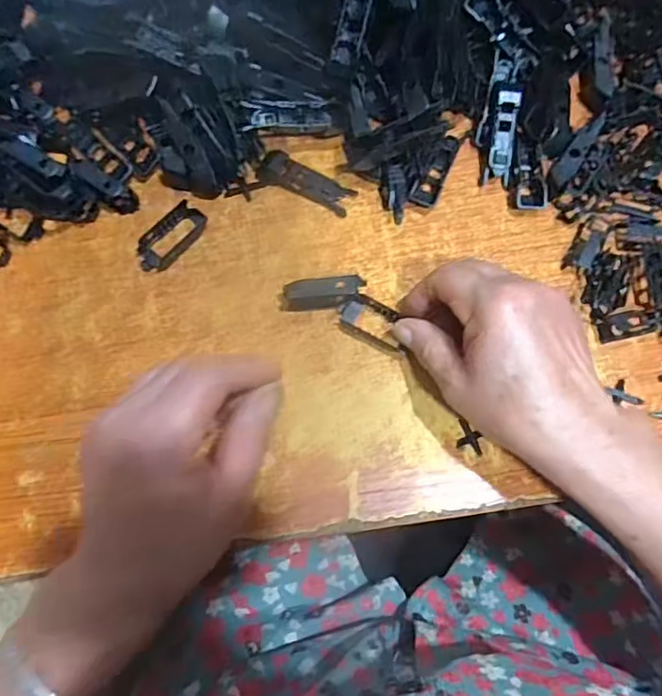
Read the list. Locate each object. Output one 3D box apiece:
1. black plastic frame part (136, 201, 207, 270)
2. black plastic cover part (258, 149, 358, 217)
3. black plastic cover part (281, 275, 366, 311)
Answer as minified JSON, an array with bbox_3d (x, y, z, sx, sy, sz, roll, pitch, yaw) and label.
[{"bbox_3d":[-0.105,-0.072,0.358,0.024,0.008,0.052,40,77,13],"label":"black plastic frame part"},{"bbox_3d":[-0.018,-0.111,0.368,0.067,0.013,0.021,24,74,9],"label":"black plastic cover part"},{"bbox_3d":[-0.005,-0.032,0.340,0.050,0.023,0.015,-7,71,-1],"label":"black plastic cover part"}]

